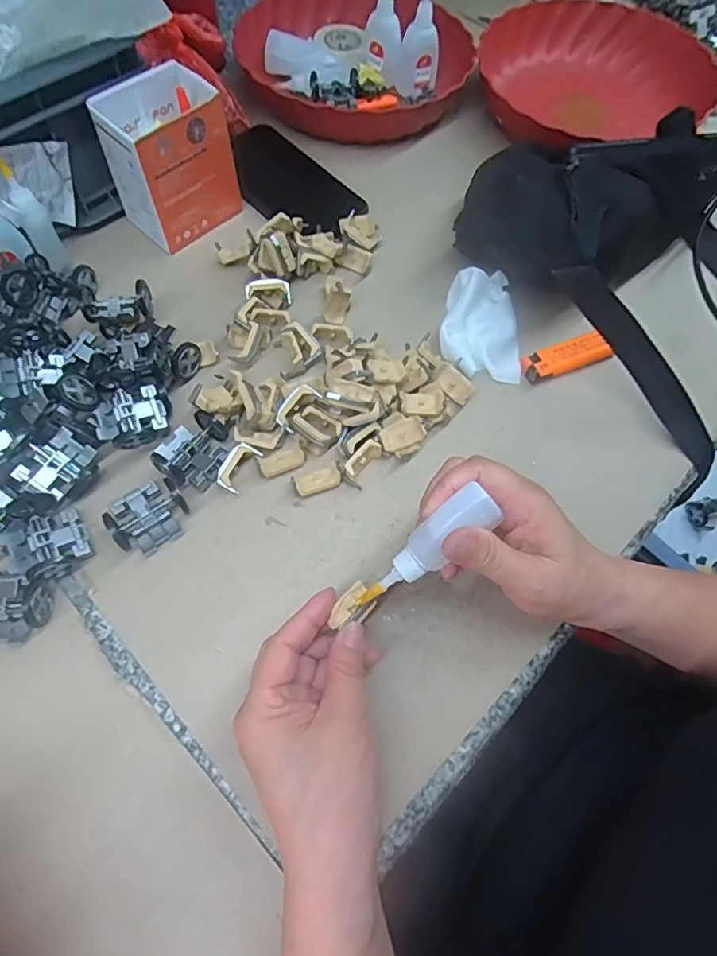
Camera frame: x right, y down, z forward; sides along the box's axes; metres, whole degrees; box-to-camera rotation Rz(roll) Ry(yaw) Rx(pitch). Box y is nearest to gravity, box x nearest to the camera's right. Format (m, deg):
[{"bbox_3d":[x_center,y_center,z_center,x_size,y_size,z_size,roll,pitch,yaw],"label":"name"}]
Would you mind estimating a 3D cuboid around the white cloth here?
[{"bbox_3d":[0.098,-0.123,0.419,0.063,0.022,0.089,5,64,-1],"label":"white cloth"}]

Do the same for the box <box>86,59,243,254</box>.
[{"bbox_3d":[-0.158,-0.266,0.453,0.068,0.112,0.091,38,68,14],"label":"box"}]

